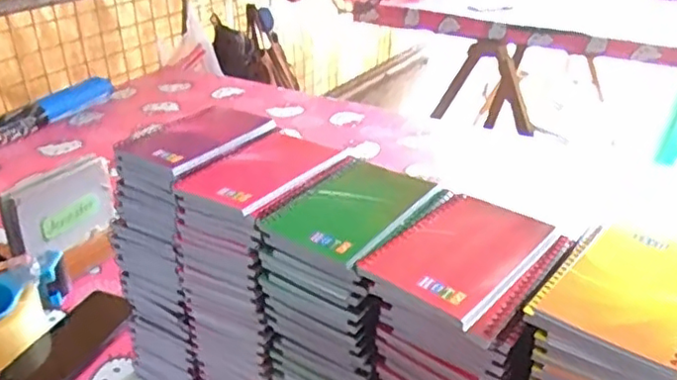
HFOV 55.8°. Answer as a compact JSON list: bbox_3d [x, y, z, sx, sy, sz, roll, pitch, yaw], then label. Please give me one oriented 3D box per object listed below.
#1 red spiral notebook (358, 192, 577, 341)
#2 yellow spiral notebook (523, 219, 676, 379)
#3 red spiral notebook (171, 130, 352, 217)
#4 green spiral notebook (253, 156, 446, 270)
[{"bbox_3d":[0.091,0.046,0.440,0.097,0.018,0.127,23,36,35],"label":"red spiral notebook"},{"bbox_3d":[0.188,0.062,0.396,0.097,0.013,0.127,21,35,33],"label":"yellow spiral notebook"},{"bbox_3d":[-0.066,-0.015,0.553,0.092,0.018,0.134,17,33,28],"label":"red spiral notebook"},{"bbox_3d":[0.014,0.011,0.502,0.087,0.011,0.132,19,34,30],"label":"green spiral notebook"}]

